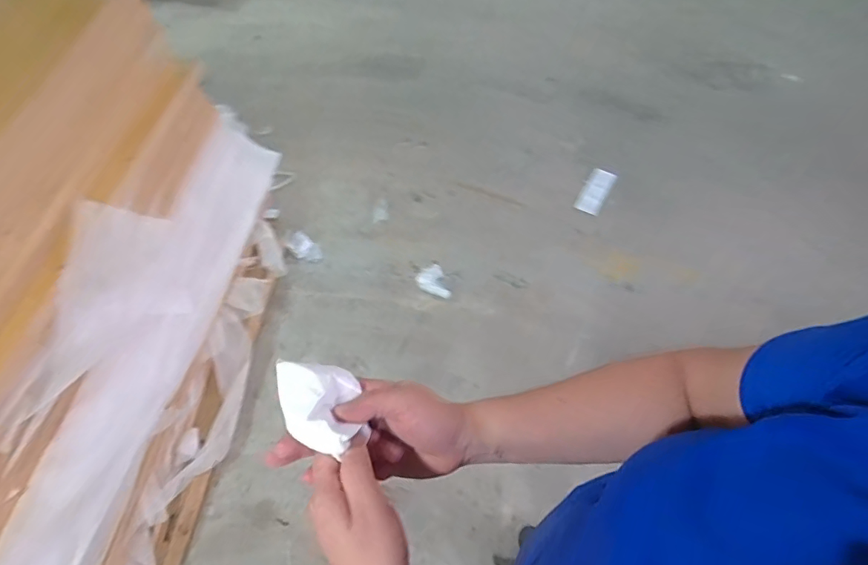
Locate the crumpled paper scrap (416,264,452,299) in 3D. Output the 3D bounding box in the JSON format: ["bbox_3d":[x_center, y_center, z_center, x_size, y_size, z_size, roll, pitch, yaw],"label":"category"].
[{"bbox_3d":[-0.003,0.003,1.645,0.094,0.011,0.130,-19,59,-6],"label":"crumpled paper scrap"}]

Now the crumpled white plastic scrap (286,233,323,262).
[{"bbox_3d":[-0.456,-0.120,1.733,0.079,0.021,0.169,-42,64,-18],"label":"crumpled white plastic scrap"}]

